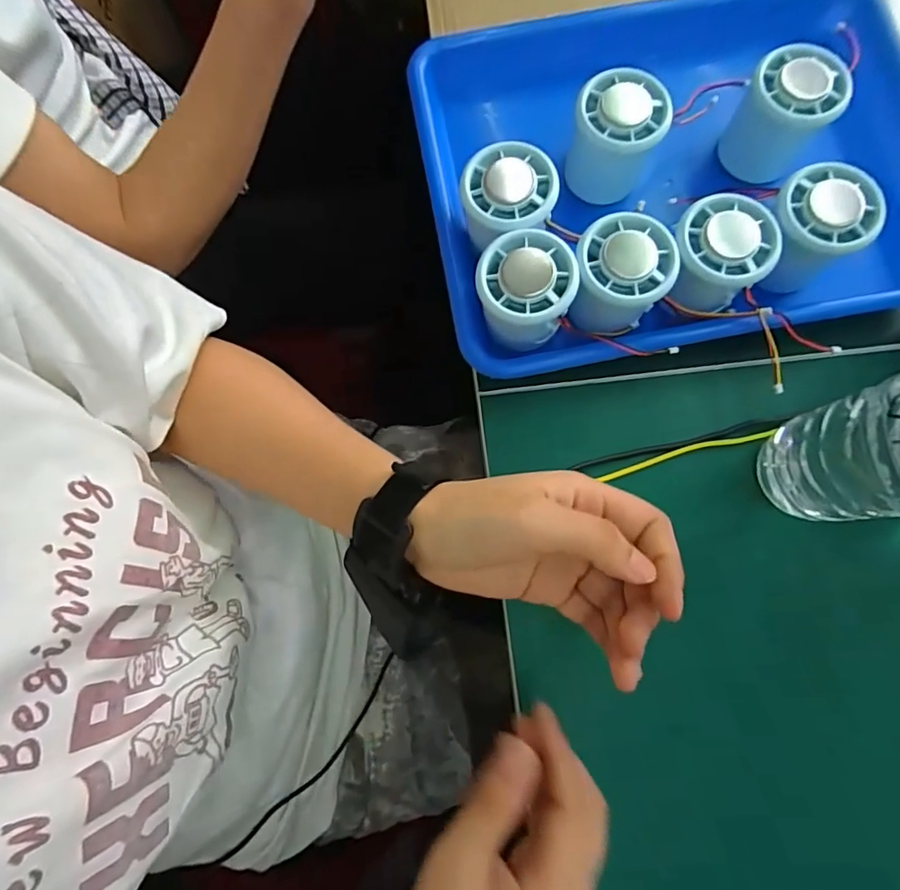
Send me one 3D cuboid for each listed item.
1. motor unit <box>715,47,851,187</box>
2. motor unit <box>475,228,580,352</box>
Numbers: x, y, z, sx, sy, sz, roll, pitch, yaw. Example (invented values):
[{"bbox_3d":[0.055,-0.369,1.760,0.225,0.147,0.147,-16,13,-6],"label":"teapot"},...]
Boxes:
[{"bbox_3d":[0.213,-0.213,0.340,0.053,0.068,0.046,31,80,5],"label":"motor unit"},{"bbox_3d":[0.043,-0.090,0.308,0.054,0.046,0.055,0,79,0],"label":"motor unit"}]

